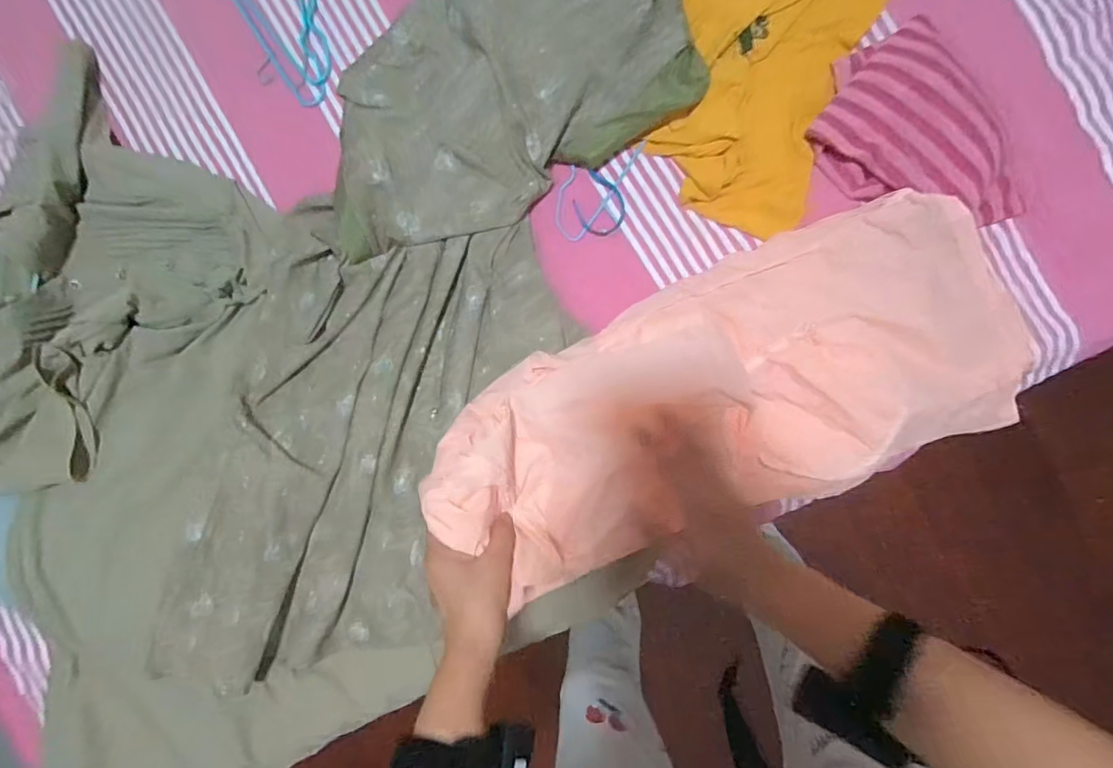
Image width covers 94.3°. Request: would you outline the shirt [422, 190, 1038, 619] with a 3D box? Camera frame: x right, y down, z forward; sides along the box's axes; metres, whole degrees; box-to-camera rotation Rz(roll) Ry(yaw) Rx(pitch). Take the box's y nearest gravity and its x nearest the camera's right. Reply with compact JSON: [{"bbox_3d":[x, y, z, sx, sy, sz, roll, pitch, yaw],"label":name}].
[{"bbox_3d":[0.171,0.001,0.490,0.588,0.094,0.234,-18,87,-7],"label":"shirt"}]

